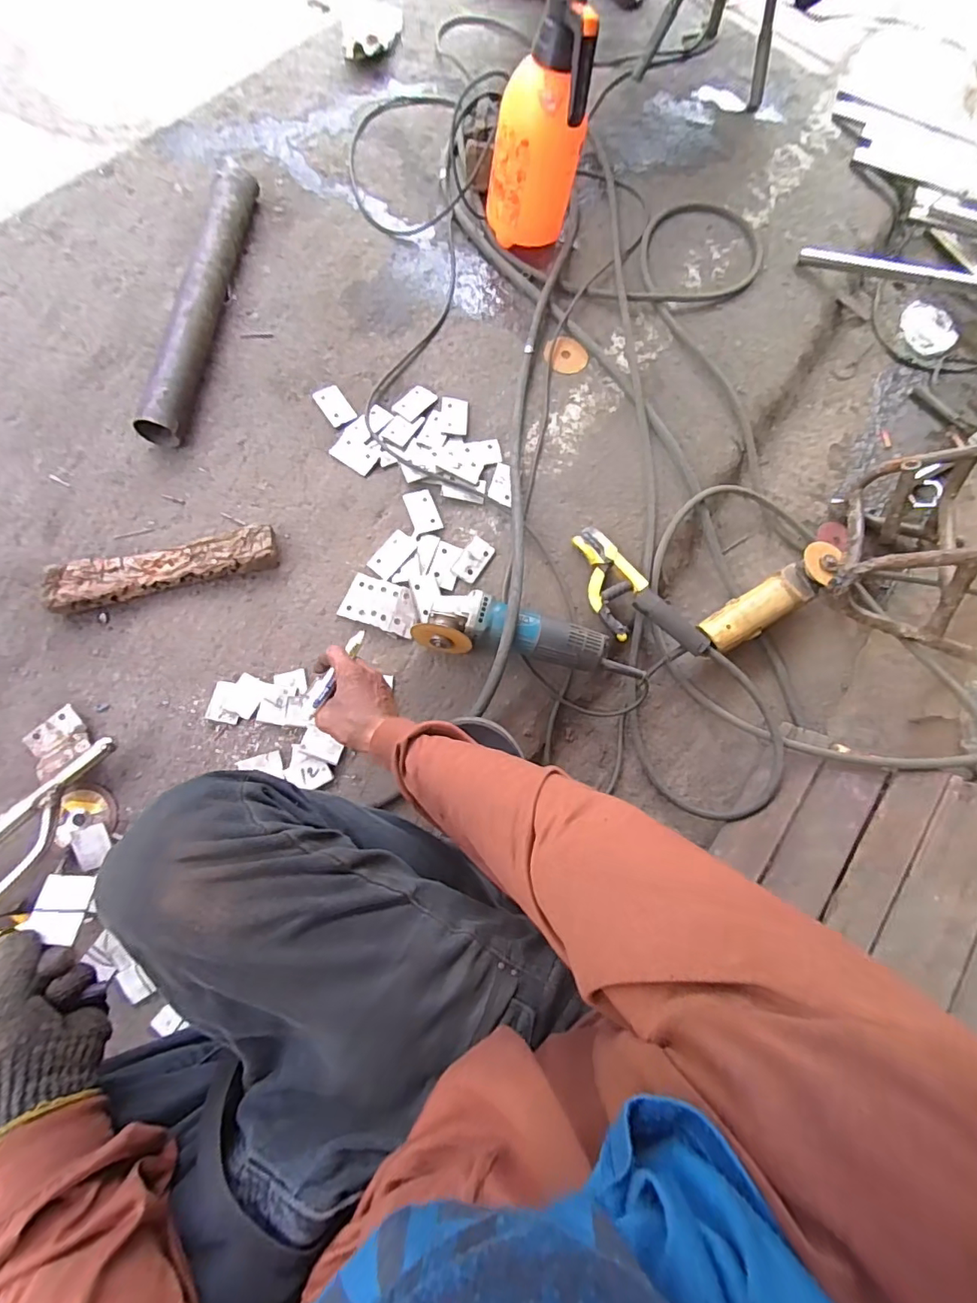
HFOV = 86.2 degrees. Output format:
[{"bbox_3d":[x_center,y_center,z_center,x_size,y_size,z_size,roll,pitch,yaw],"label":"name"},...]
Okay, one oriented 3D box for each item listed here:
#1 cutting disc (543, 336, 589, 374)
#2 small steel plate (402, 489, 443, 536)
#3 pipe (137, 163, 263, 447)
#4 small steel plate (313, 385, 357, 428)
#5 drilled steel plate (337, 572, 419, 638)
[{"bbox_3d":[0.133,-0.505,0.887,0.075,0.012,0.064,-5,73,-3],"label":"cutting disc"},{"bbox_3d":[-0.098,-0.210,0.781,0.042,0.004,0.069,-18,74,-7],"label":"small steel plate"},{"bbox_3d":[-0.453,-0.573,0.830,0.058,0.068,0.535,7,73,1],"label":"pipe"},{"bbox_3d":[-0.244,-0.389,0.826,0.044,0.004,0.077,-31,76,-11],"label":"small steel plate"},{"bbox_3d":[-0.150,-0.066,0.735,0.104,0.007,0.067,18,76,-1],"label":"drilled steel plate"}]

